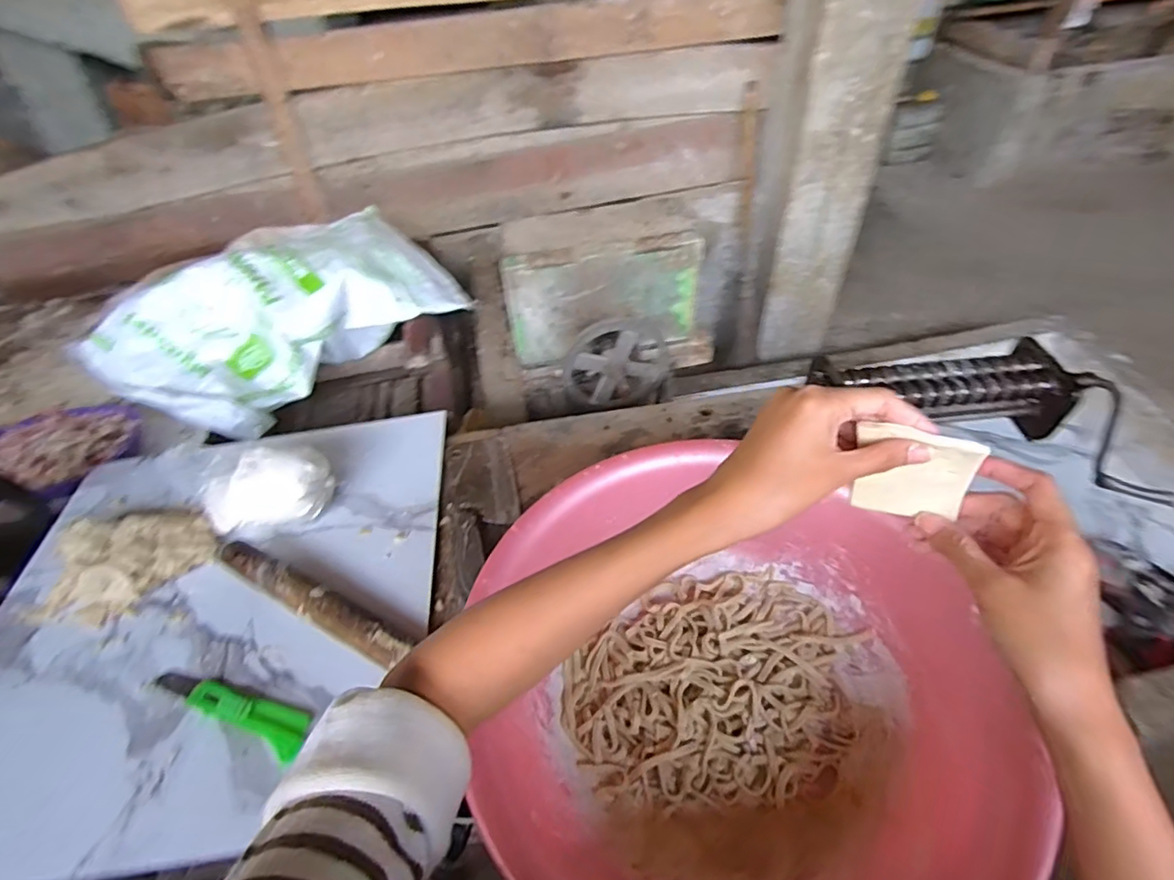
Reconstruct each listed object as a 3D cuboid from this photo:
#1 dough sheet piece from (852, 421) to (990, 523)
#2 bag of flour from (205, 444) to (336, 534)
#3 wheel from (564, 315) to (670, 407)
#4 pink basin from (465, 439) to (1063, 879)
[{"bbox_3d":[0.183,0.020,0.327,0.061,0.054,0.010,10,31,19],"label":"dough sheet piece"},{"bbox_3d":[-0.386,0.058,0.685,0.148,0.071,0.070,-5,46,-1],"label":"bag of flour"},{"bbox_3d":[0.058,-0.139,1.083,0.202,0.191,0.093,-10,46,-6],"label":"wheel"},{"bbox_3d":[0.109,0.199,0.473,0.357,0.117,0.382,-2,46,2],"label":"pink basin"}]

